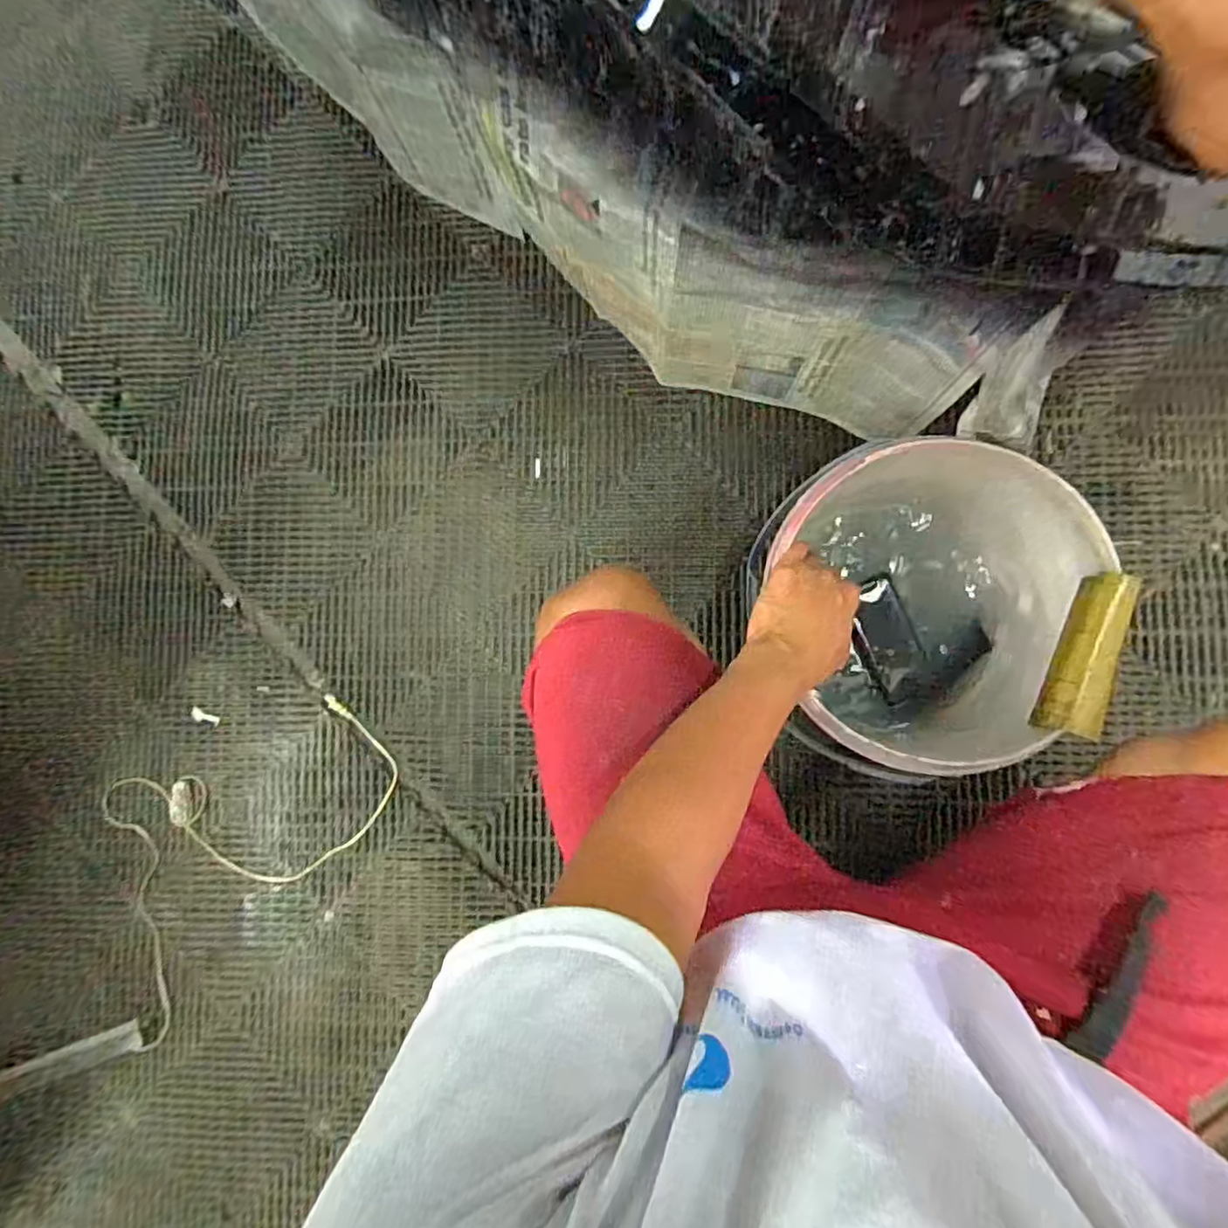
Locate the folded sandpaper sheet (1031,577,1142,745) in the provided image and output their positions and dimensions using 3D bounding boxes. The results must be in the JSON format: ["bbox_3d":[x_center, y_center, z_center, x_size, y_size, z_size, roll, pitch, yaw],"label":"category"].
[{"bbox_3d":[0.408,0.035,0.544,0.043,0.032,0.139,16,87,6],"label":"folded sandpaper sheet"}]

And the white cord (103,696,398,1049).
[{"bbox_3d":[-0.558,0.305,0.925,0.473,0.029,0.292,-39,82,2],"label":"white cord"}]

